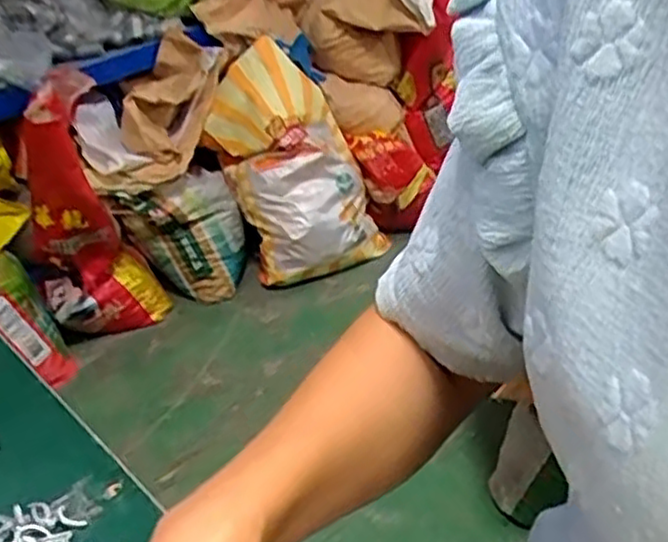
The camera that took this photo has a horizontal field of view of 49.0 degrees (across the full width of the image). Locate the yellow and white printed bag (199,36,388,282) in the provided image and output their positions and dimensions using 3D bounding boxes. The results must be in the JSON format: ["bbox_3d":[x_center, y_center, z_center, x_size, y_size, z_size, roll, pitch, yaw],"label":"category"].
[{"bbox_3d":[-0.115,-0.275,1.917,0.311,0.603,0.141,-27,6,-16],"label":"yellow and white printed bag"}]

